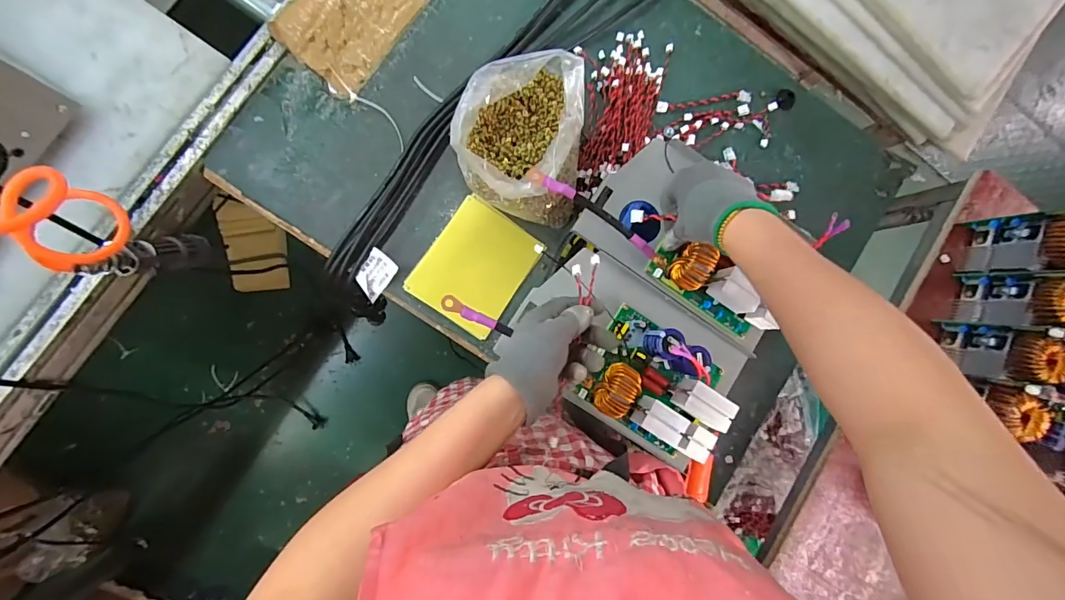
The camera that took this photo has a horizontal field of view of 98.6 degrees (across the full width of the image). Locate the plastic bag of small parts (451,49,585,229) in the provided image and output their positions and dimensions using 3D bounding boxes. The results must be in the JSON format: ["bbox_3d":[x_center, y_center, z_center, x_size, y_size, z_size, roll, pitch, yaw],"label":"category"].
[{"bbox_3d":[-0.017,-0.182,0.549,0.152,0.139,0.164,-7,89,-9],"label":"plastic bag of small parts"}]

